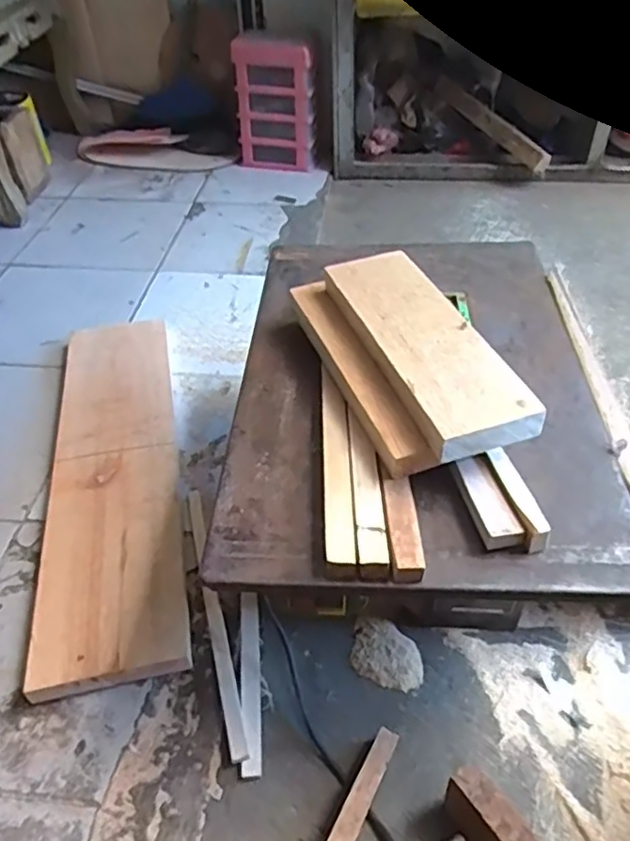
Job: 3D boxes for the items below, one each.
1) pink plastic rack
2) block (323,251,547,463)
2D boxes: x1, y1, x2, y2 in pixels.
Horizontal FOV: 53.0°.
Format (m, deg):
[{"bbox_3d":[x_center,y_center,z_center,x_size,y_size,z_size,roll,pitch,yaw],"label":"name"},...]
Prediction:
[{"bbox_3d":[-0.096,-0.735,1.486,0.170,0.266,0.171,-9,45,-8],"label":"pink plastic rack"},{"bbox_3d":[0.089,-0.071,0.562,0.095,0.032,0.261,-13,46,-11],"label":"block"}]

